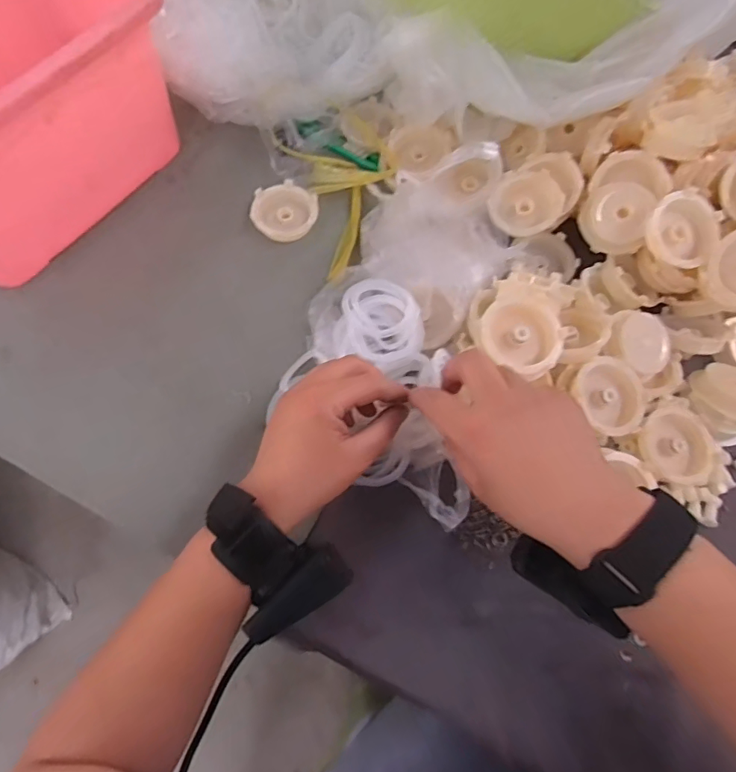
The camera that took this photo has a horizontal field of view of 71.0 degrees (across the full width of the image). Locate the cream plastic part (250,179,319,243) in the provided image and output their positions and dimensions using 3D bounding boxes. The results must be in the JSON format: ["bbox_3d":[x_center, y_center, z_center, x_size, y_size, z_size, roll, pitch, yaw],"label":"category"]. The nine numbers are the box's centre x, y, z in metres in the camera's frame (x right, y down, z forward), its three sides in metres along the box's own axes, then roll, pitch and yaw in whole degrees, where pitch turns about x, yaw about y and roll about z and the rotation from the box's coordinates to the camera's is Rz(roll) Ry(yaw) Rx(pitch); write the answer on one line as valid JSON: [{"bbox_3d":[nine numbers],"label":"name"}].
[{"bbox_3d":[-0.076,-0.160,0.471,0.057,0.017,0.053,6,68,-1],"label":"cream plastic part"}]

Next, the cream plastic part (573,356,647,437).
[{"bbox_3d":[0.175,0.008,0.383,0.059,0.023,0.056,-3,81,-19],"label":"cream plastic part"}]

